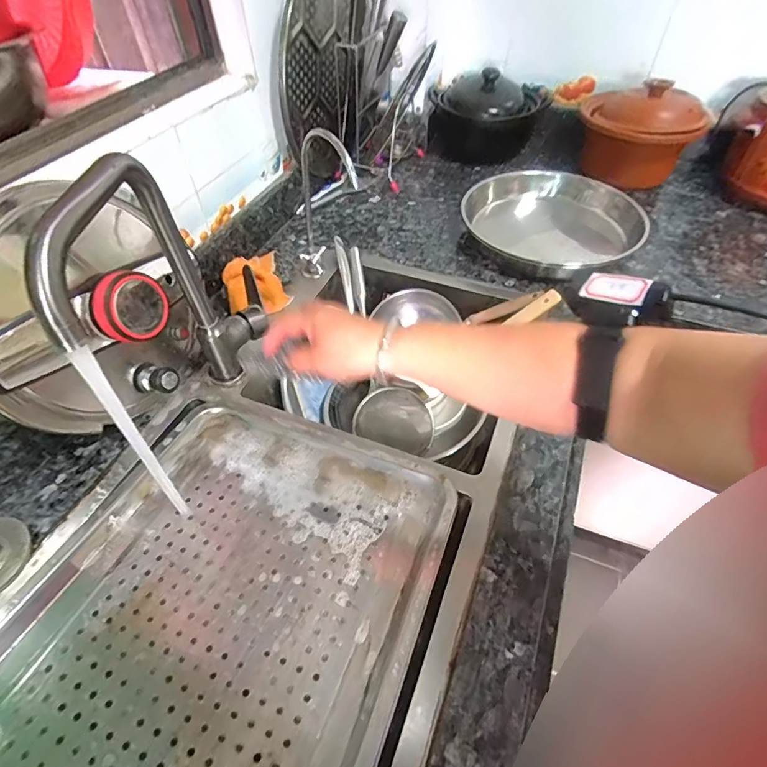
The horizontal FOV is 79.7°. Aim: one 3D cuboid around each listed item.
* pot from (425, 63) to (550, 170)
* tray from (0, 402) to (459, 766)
[{"bbox_3d":[0.220,-0.589,0.994,0.231,0.153,0.189,14,52,12],"label":"pot"},{"bbox_3d":[-0.158,0.201,0.412,0.361,0.055,0.427,17,52,14],"label":"tray"}]

